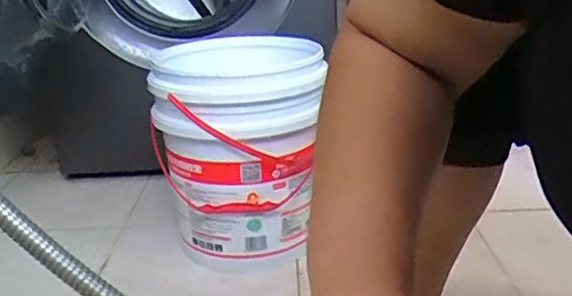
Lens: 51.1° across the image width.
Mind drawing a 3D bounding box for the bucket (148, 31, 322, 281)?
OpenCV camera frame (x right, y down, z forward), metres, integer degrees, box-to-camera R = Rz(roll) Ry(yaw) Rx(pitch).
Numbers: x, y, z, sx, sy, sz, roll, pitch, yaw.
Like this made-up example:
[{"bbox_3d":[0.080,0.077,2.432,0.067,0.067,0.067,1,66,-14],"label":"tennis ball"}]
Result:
[{"bbox_3d":[-0.069,-0.006,0.984,0.239,0.308,0.326,-4,19,-2],"label":"bucket"}]

